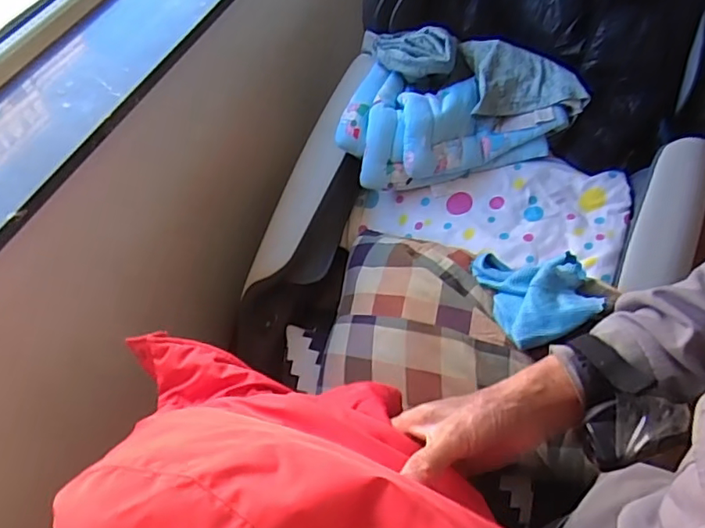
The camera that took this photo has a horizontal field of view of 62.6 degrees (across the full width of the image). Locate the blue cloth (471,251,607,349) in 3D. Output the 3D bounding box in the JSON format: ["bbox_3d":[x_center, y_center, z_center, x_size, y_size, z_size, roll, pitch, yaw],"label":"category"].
[{"bbox_3d":[0.265,0.033,0.834,0.130,0.074,0.175,-12,55,-7],"label":"blue cloth"}]

